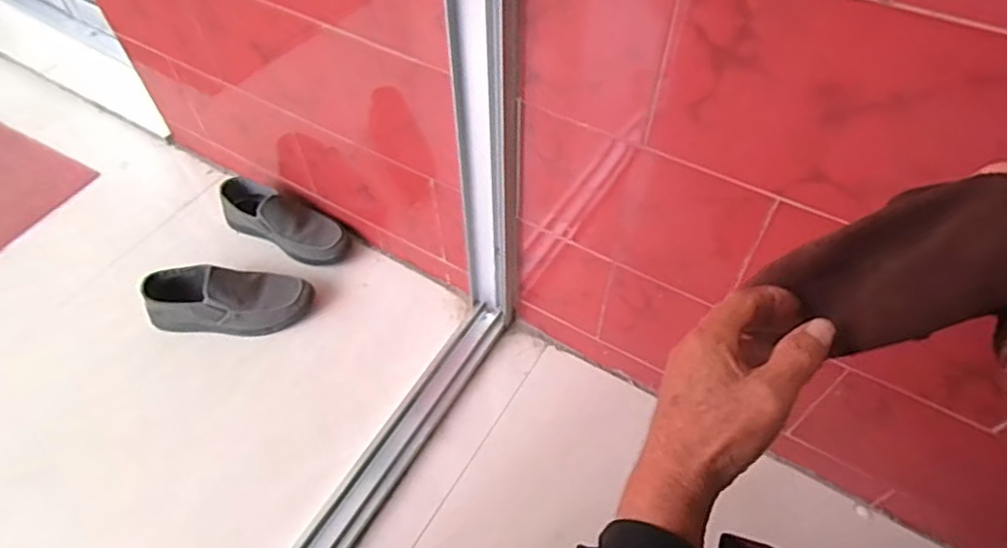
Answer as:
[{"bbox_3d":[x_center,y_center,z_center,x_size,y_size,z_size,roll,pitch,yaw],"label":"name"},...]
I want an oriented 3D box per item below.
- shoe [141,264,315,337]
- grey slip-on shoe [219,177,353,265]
[{"bbox_3d":[-0.474,0.046,1.040,0.260,0.094,0.110,5,53,5],"label":"shoe"},{"bbox_3d":[-0.413,-0.111,1.140,0.258,0.111,0.107,24,57,18],"label":"grey slip-on shoe"}]

